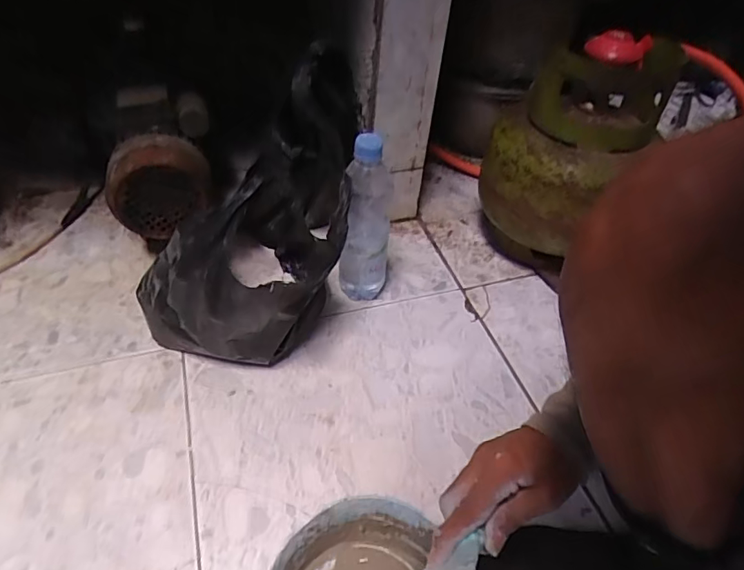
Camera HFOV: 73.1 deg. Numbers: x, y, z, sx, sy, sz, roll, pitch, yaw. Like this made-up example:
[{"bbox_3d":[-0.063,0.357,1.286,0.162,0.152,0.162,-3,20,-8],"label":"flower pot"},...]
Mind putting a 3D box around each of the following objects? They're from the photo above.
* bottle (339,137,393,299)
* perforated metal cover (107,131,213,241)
[{"bbox_3d":[-0.008,-0.074,0.650,0.064,0.238,0.052,4,40,-2],"label":"bottle"},{"bbox_3d":[-0.294,-0.139,0.698,0.133,0.118,0.081,-3,41,-10],"label":"perforated metal cover"}]

